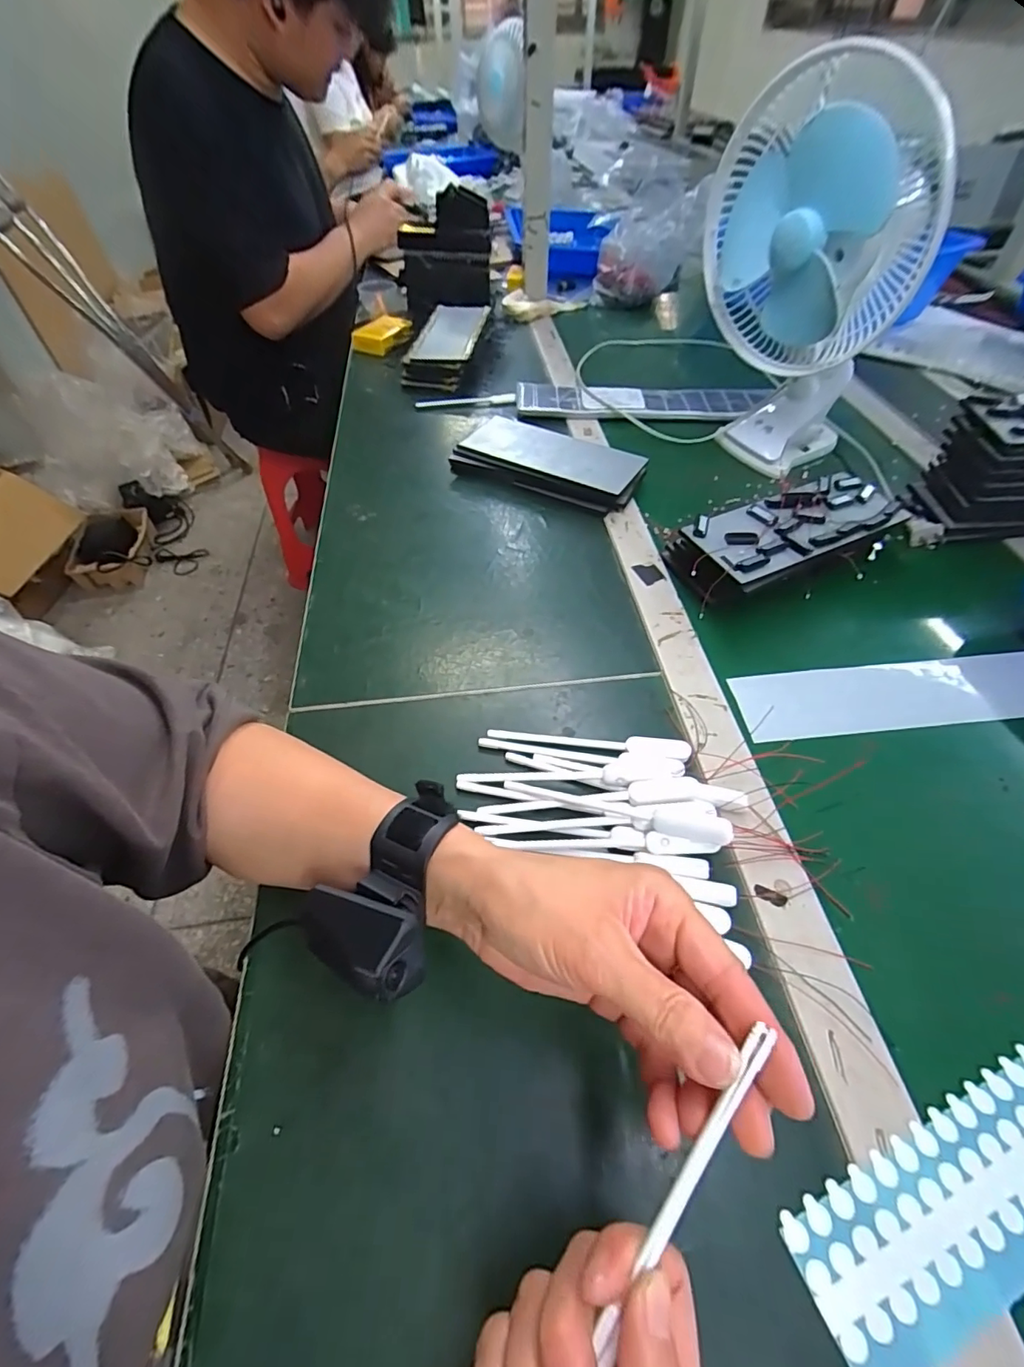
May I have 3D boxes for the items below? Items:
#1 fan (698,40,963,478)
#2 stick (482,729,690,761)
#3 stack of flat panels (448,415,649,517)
[{"bbox_3d":[0.277,-0.389,0.525,0.191,0.300,0.125,18,54,14],"label":"fan"},{"bbox_3d":[0.055,0.041,0.384,0.143,0.011,0.017,9,53,7],"label":"stick"},{"bbox_3d":[0.038,-0.251,0.604,0.216,0.038,0.085,23,56,17],"label":"stack of flat panels"}]

